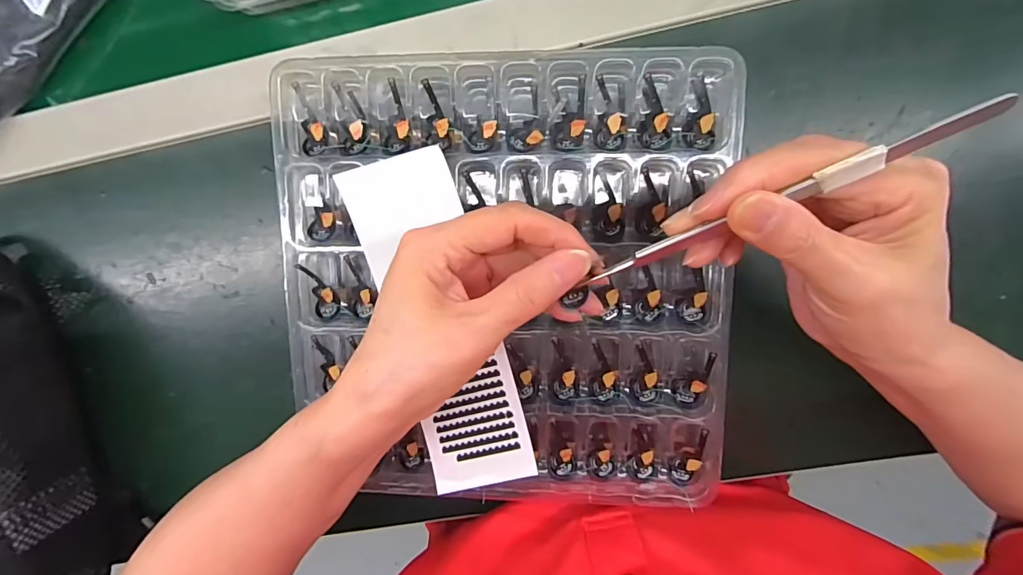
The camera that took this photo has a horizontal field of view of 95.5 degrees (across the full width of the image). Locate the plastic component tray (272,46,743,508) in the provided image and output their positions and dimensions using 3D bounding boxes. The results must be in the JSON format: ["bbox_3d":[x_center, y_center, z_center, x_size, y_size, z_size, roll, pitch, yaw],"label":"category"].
[{"bbox_3d":[-0.005,0.002,0.271,0.253,0.027,0.257,1,97,5],"label":"plastic component tray"}]

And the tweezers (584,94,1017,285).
[{"bbox_3d":[0.095,-0.030,0.177,0.144,0.010,0.009,-24,95,26],"label":"tweezers"}]

